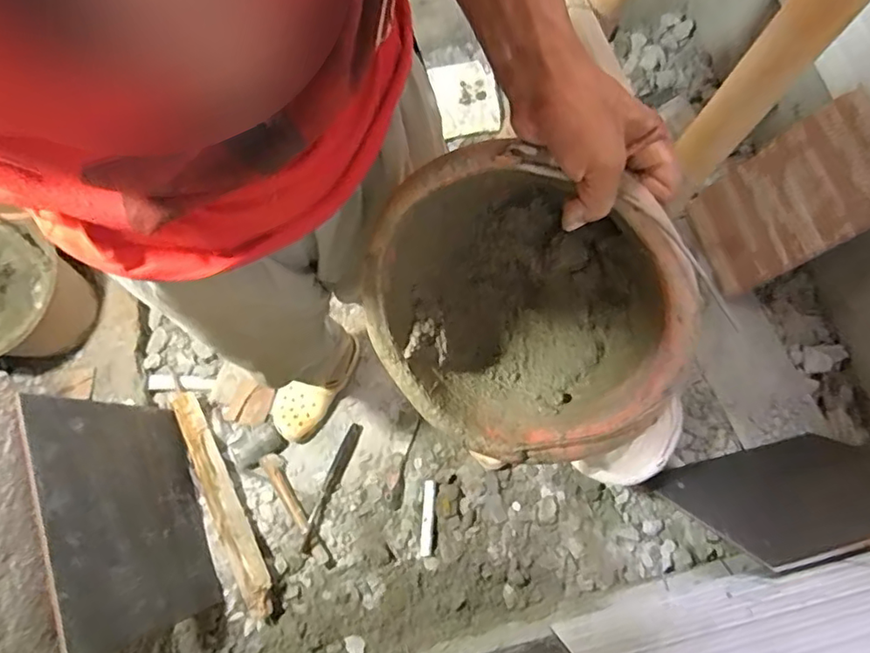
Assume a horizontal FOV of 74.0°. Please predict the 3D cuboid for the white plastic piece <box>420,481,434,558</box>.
[{"bbox_3d":[-0.016,0.394,1.182,0.023,0.006,0.146,0,77,12],"label":"white plastic piece"}]

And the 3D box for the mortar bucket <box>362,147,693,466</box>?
[{"bbox_3d":[0.093,-0.040,0.522,0.255,0.200,0.255,8,112,21],"label":"mortar bucket"}]

